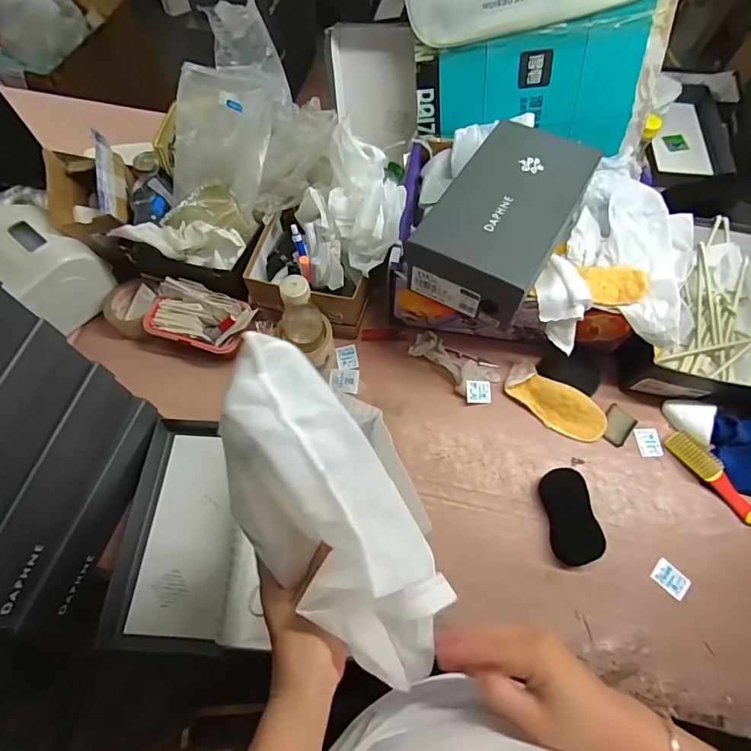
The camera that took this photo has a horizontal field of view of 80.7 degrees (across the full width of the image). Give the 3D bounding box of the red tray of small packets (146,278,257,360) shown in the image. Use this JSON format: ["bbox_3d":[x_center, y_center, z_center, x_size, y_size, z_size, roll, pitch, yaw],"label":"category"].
[{"bbox_3d":[-0.292,-0.094,0.736,0.178,0.065,0.102,16,66,7],"label":"red tray of small packets"}]

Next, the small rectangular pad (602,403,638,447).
[{"bbox_3d":[0.389,0.080,0.709,0.043,0.007,0.065,36,70,15],"label":"small rectangular pad"}]

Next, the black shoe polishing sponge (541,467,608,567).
[{"bbox_3d":[0.281,0.202,0.637,0.059,0.034,0.128,-5,65,-3],"label":"black shoe polishing sponge"}]

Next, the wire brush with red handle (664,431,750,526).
[{"bbox_3d":[0.515,0.150,0.664,0.035,0.025,0.158,-35,70,-15],"label":"wire brush with red handle"}]

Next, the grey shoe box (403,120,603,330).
[{"bbox_3d":[0.188,-0.228,0.630,0.168,0.087,0.300,32,69,13],"label":"grey shoe box"}]

